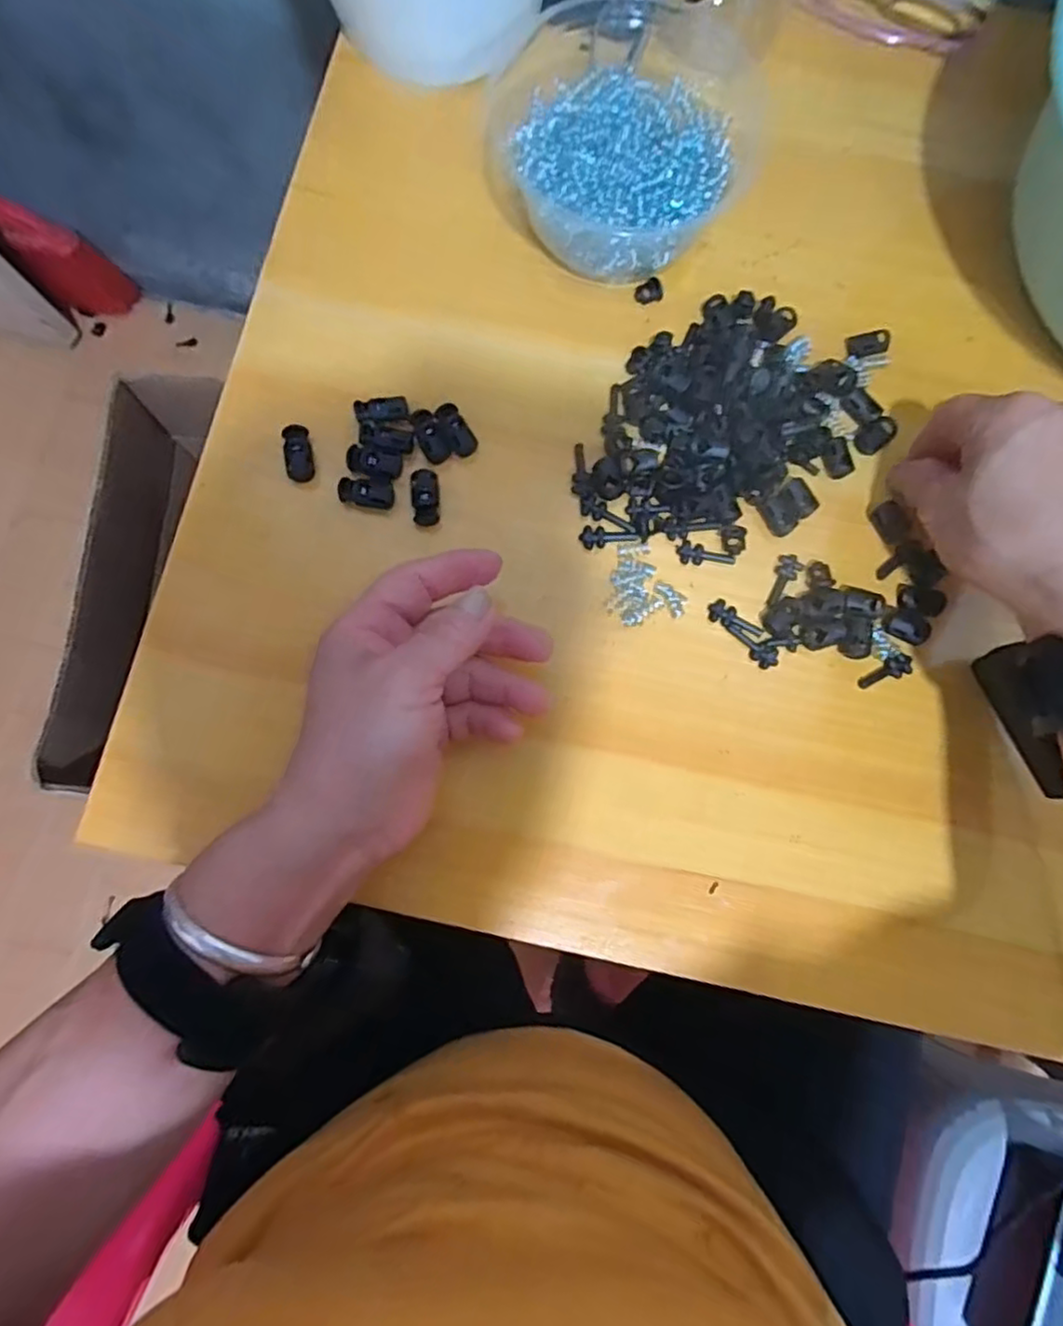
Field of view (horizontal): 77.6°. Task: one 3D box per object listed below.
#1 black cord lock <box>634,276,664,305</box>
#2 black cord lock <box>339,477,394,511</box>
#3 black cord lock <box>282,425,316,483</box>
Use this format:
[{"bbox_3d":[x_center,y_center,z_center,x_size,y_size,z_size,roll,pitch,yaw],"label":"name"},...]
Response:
[{"bbox_3d":[0.064,-0.202,0.359,0.015,0.005,0.012,1,79,-1],"label":"black cord lock"},{"bbox_3d":[-0.084,-0.086,0.338,0.027,0.006,0.013,8,79,-12],"label":"black cord lock"},{"bbox_3d":[-0.120,-0.108,0.340,0.014,0.006,0.028,-7,94,-2],"label":"black cord lock"}]

